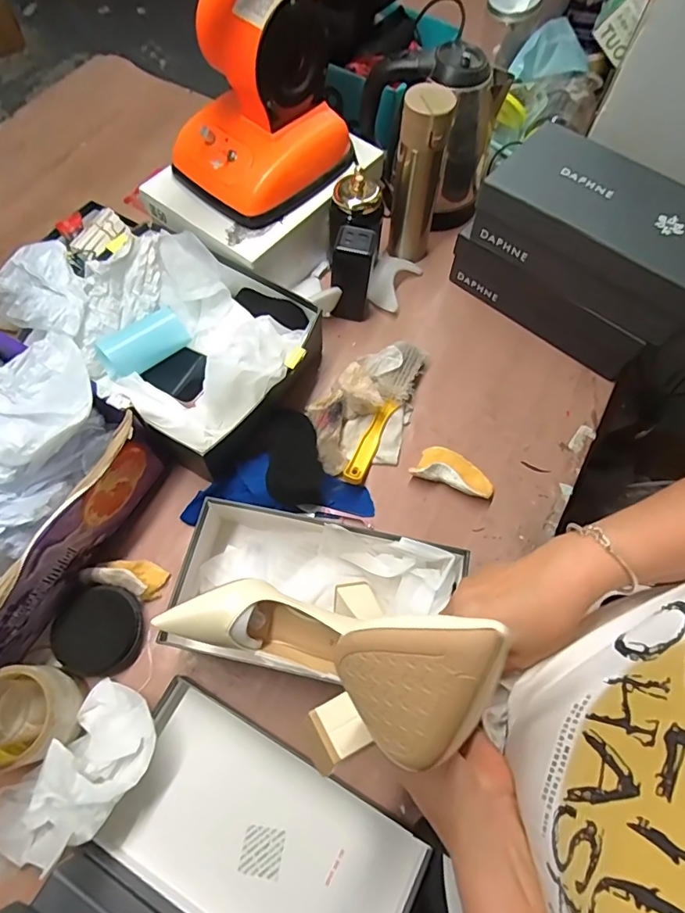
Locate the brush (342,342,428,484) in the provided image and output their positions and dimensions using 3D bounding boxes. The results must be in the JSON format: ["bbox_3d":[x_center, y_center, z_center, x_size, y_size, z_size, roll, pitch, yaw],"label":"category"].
[{"bbox_3d":[0.055,-0.064,0.684,0.051,0.034,0.224,25,68,9],"label":"brush"}]

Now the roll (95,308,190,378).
[{"bbox_3d":[-0.261,-0.151,0.657,0.111,0.041,0.052,-37,72,-16],"label":"roll"}]

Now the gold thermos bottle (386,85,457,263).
[{"bbox_3d":[0.107,-0.393,0.724,0.064,0.238,0.060,11,66,3],"label":"gold thermos bottle"}]

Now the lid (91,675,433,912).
[{"bbox_3d":[-0.082,0.374,0.488,0.303,0.043,0.164,30,69,11],"label":"lid"}]

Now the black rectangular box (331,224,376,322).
[{"bbox_3d":[0.014,-0.260,0.717,0.053,0.127,0.050,8,66,2],"label":"black rectangular box"}]

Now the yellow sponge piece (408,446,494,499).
[{"bbox_3d":[0.147,0.020,0.658,0.104,0.028,0.051,19,67,6],"label":"yellow sponge piece"}]

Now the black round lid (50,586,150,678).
[{"bbox_3d":[-0.273,0.193,0.558,0.090,0.026,0.092,0,66,-2],"label":"black round lid"}]

